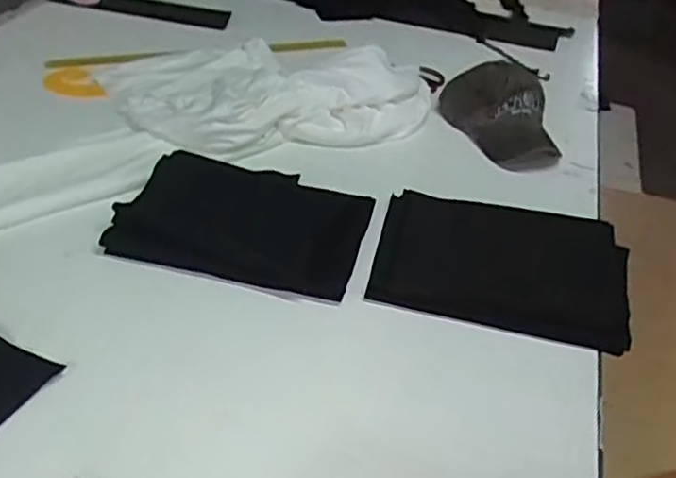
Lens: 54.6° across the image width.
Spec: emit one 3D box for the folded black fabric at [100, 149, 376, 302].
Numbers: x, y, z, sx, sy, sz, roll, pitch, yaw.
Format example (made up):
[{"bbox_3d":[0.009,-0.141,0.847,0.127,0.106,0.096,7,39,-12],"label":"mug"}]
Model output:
[{"bbox_3d":[-0.133,-0.029,0.913,0.329,0.028,0.221,11,41,7],"label":"folded black fabric"}]

